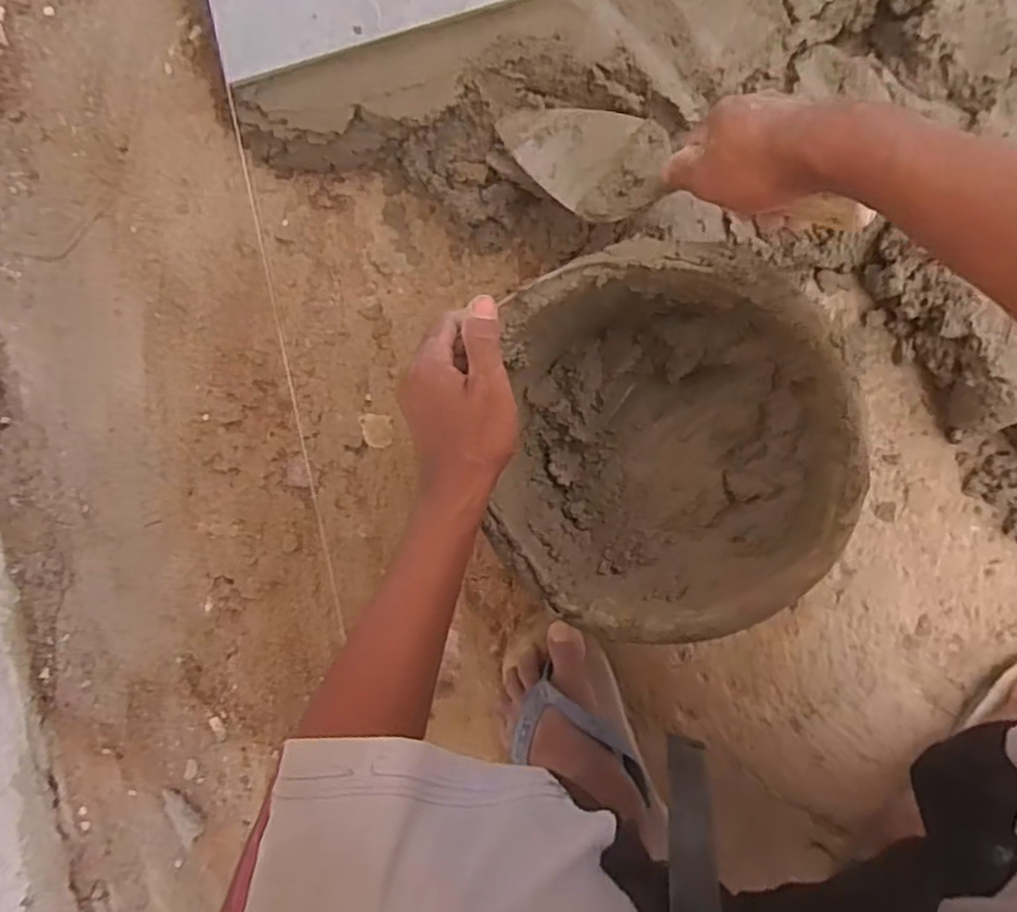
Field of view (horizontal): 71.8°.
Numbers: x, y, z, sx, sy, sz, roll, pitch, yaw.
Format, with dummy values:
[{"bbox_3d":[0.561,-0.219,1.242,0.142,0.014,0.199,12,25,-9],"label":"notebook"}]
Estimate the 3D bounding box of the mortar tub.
[{"bbox_3d":[0.109,-0.009,0.486,0.217,0.099,0.242,5,96,7],"label":"mortar tub"}]

